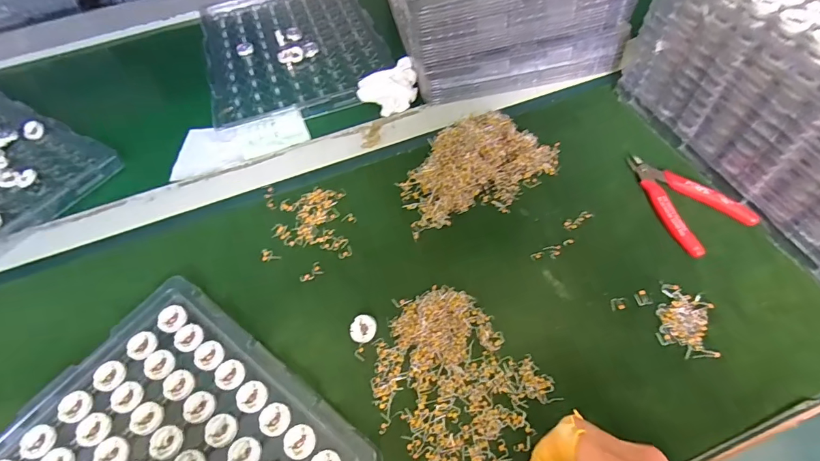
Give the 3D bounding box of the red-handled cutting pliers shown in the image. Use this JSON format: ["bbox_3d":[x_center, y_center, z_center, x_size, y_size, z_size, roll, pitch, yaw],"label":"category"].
[{"bbox_3d":[0.272,-0.035,0.427,0.078,0.014,0.120,-24,57,-12],"label":"red-handled cutting pliers"}]

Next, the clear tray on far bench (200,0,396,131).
[{"bbox_3d":[-0.182,-0.292,0.651,0.255,0.015,0.354,-18,56,-8],"label":"clear tray on far bench"}]

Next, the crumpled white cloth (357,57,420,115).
[{"bbox_3d":[-0.027,-0.178,0.538,0.072,0.038,0.070,-7,55,0],"label":"crumpled white cloth"}]

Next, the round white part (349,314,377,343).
[{"bbox_3d":[-0.041,0.087,0.373,0.024,0.008,0.024,-5,73,16],"label":"round white part"}]

